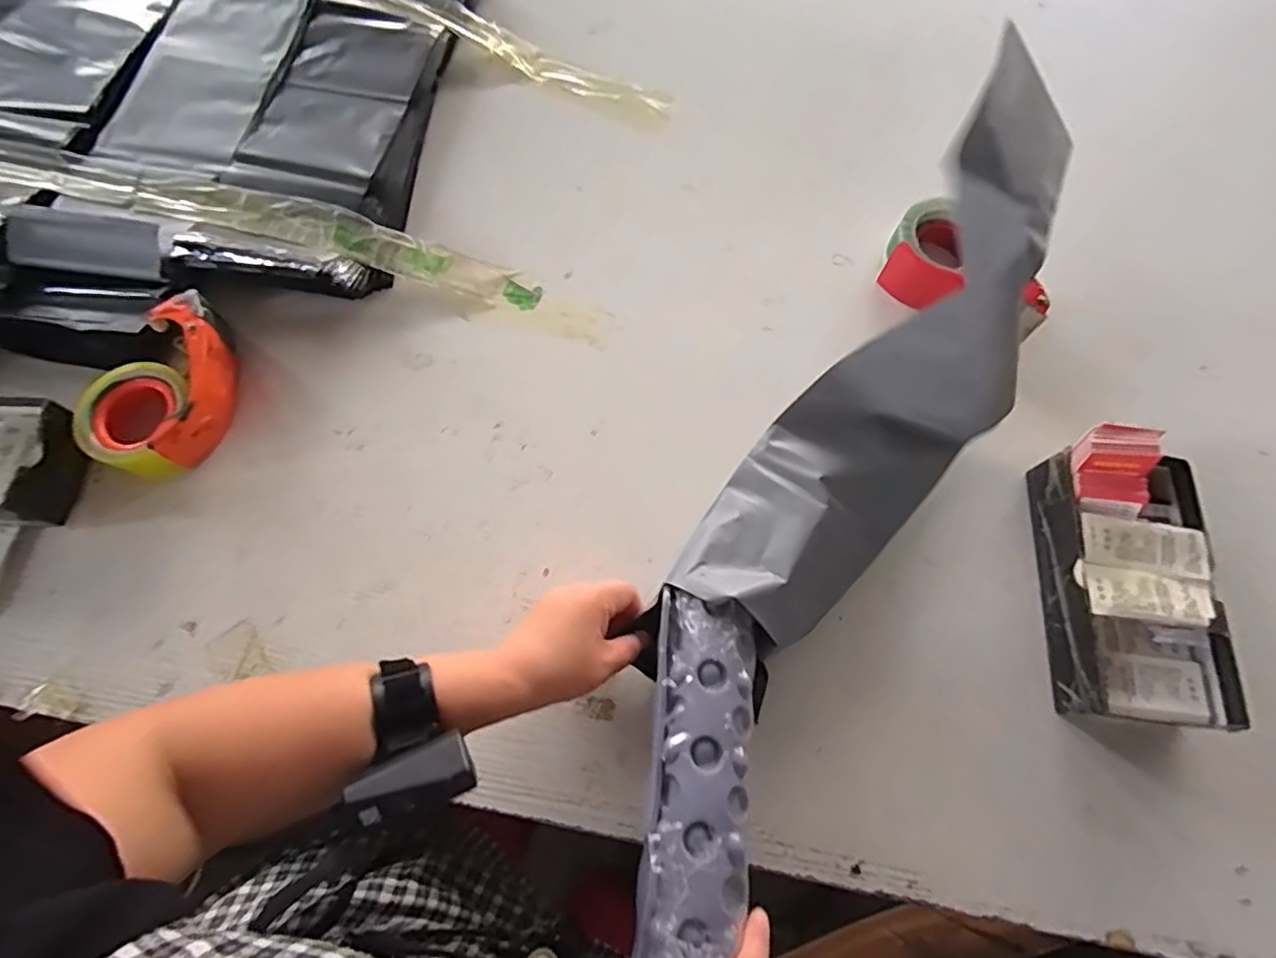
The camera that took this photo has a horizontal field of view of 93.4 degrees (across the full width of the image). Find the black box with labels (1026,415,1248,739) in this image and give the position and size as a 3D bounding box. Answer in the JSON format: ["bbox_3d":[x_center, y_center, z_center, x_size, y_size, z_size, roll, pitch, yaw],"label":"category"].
[{"bbox_3d":[0.406,0.081,0.492,0.107,0.088,0.219,5,70,2],"label":"black box with labels"}]

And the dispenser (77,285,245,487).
[{"bbox_3d":[-0.430,-0.084,0.556,0.101,0.060,0.166,23,71,8],"label":"dispenser"}]

